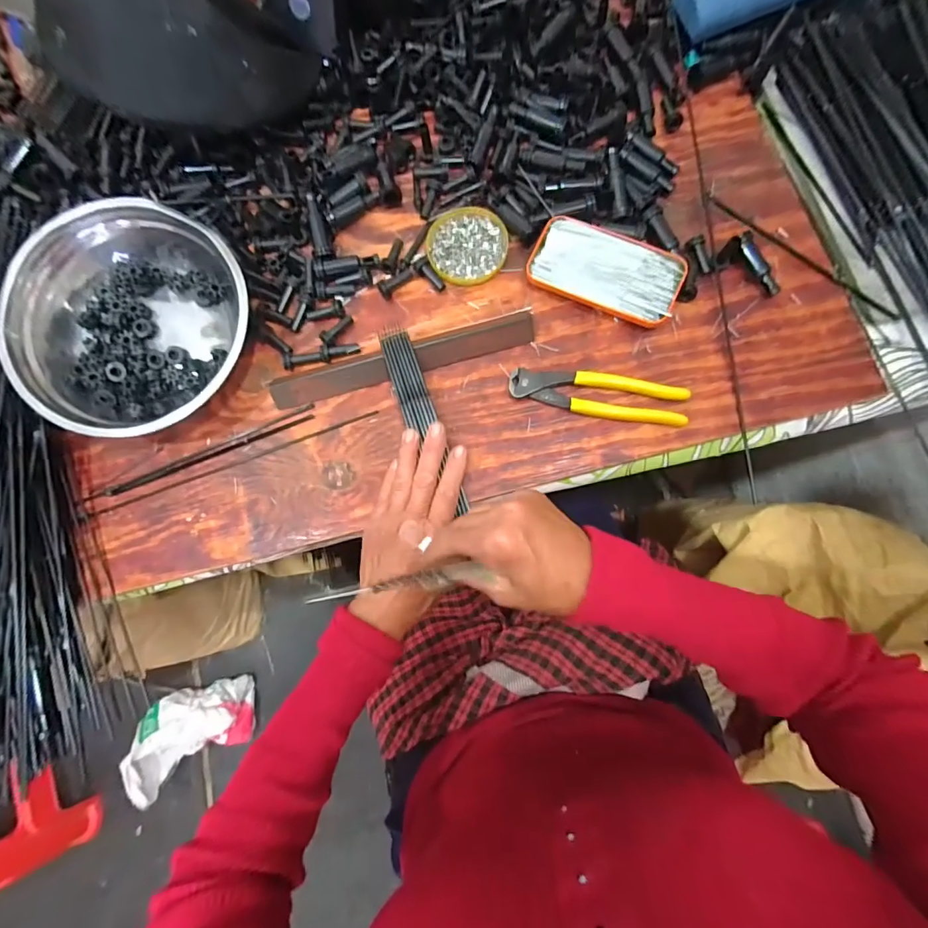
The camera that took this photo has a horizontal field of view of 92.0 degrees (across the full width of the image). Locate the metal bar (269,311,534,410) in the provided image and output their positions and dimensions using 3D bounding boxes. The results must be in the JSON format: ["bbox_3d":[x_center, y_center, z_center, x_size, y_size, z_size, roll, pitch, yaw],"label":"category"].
[{"bbox_3d":[-0.061,-0.105,0.449,0.264,0.011,0.031,-14,78,1],"label":"metal bar"}]

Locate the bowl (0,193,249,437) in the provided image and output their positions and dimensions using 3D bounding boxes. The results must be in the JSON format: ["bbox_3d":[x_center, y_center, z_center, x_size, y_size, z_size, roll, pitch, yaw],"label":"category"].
[{"bbox_3d":[-0.316,-0.134,0.431,0.218,0.076,0.200,-1,79,4],"label":"bowl"}]

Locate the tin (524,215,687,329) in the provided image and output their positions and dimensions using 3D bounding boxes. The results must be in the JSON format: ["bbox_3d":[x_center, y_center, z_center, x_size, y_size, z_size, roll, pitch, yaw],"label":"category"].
[{"bbox_3d":[0.142,-0.194,0.448,0.145,0.018,0.080,24,81,8],"label":"tin"}]

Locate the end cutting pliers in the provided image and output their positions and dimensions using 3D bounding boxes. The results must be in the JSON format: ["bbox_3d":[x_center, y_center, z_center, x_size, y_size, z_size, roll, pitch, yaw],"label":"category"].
[{"bbox_3d":[0.126,-0.065,0.425,0.162,0.017,0.041,11,80,6],"label":"end cutting pliers"}]

